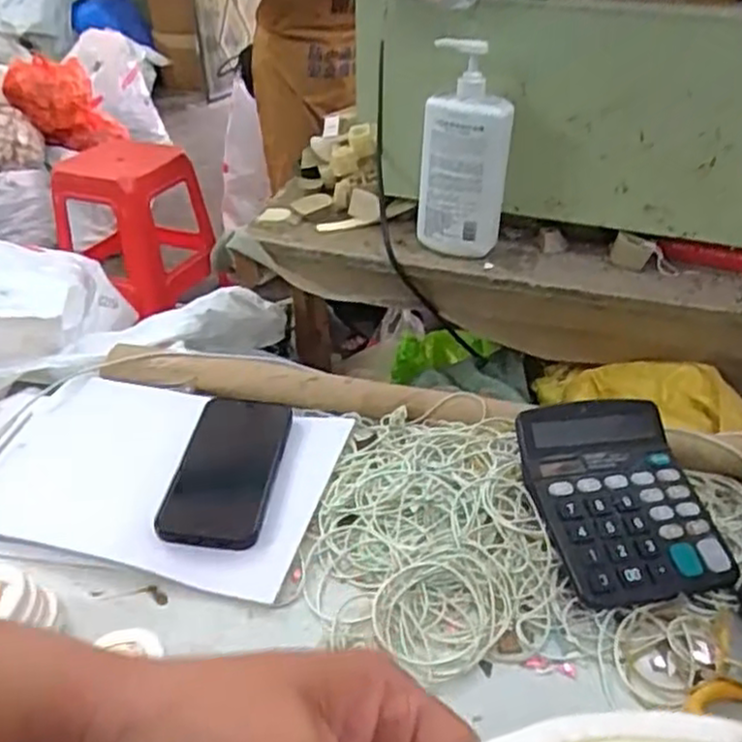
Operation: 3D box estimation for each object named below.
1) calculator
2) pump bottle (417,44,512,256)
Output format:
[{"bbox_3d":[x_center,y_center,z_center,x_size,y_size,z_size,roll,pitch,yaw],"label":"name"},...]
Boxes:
[{"bbox_3d":[0.170,0.085,0.502,0.117,0.018,0.145,-5,55,-15],"label":"calculator"},{"bbox_3d":[0.121,-0.282,0.967,0.117,0.263,0.060,1,35,5],"label":"pump bottle"}]

